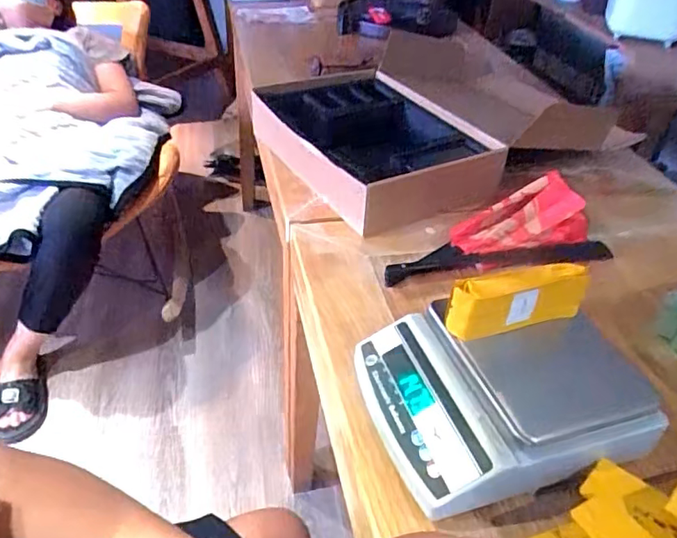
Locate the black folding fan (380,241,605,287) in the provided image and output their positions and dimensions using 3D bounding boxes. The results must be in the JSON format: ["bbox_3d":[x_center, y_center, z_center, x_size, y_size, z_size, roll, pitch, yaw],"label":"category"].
[{"bbox_3d":[0.216,-0.014,0.746,0.320,0.027,0.042,-4,40,-10],"label":"black folding fan"}]

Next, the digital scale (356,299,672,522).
[{"bbox_3d":[0.150,0.109,0.536,0.231,0.064,0.201,-10,42,-17],"label":"digital scale"}]

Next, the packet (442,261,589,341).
[{"bbox_3d":[0.171,0.030,0.540,0.138,0.056,0.031,-8,41,-14],"label":"packet"}]

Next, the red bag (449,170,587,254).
[{"bbox_3d":[0.251,-0.070,0.759,0.192,0.060,0.078,-15,43,-22],"label":"red bag"}]

